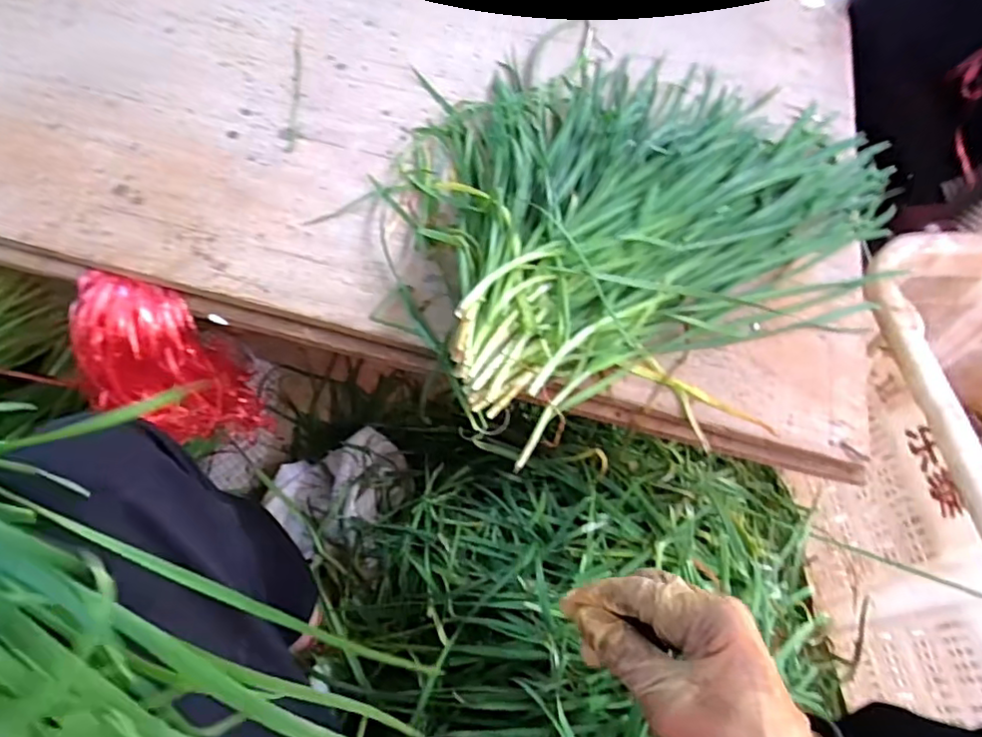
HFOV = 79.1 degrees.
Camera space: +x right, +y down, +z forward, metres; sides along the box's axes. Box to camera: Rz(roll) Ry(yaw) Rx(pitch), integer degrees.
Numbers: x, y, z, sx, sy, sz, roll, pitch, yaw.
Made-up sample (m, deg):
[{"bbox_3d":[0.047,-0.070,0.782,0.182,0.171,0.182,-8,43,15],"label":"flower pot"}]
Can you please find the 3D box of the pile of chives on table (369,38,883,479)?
[{"bbox_3d":[0.127,-0.190,0.561,0.497,0.063,0.428,-26,64,-17],"label":"pile of chives on table"}]

